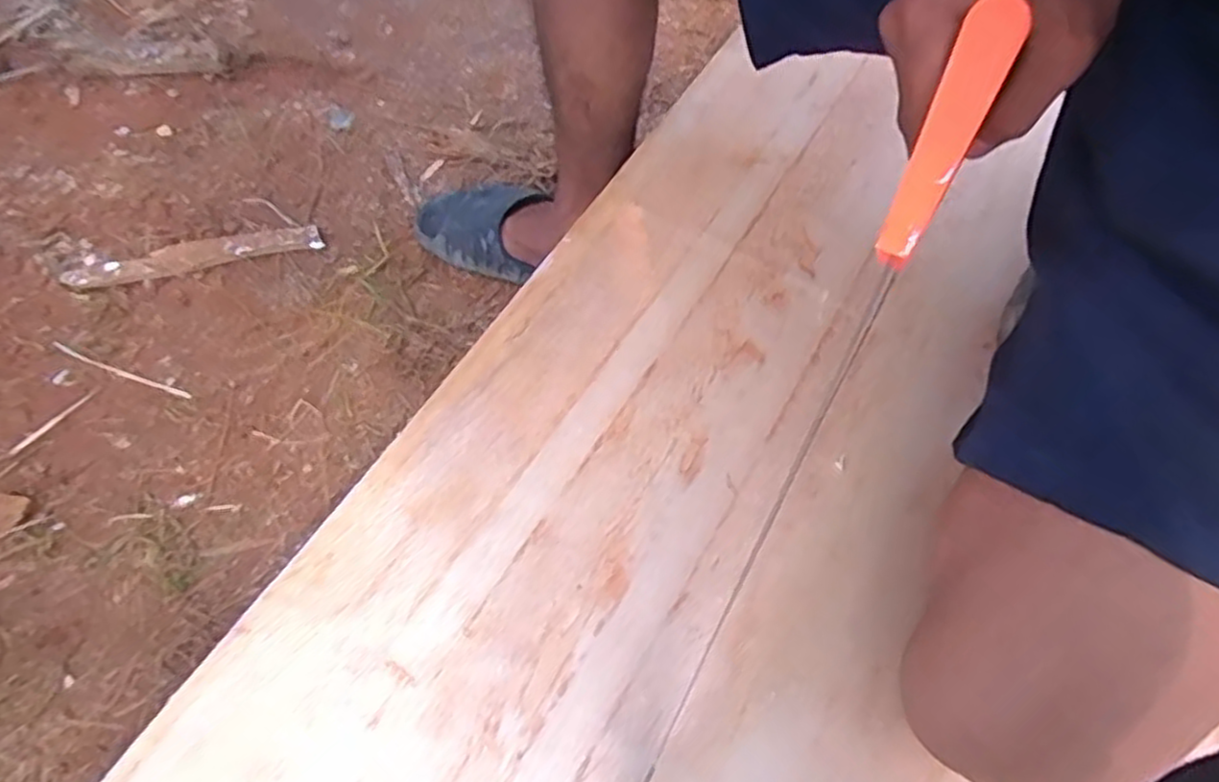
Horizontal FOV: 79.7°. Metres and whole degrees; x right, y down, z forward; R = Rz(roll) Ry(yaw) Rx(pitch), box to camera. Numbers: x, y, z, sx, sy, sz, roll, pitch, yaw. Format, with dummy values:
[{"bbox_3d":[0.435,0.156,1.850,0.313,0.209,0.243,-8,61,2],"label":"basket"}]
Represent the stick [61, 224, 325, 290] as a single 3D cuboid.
[{"bbox_3d":[-0.467,-0.155,0.830,0.261,0.018,0.045,-17,58,-15],"label":"stick"}]

